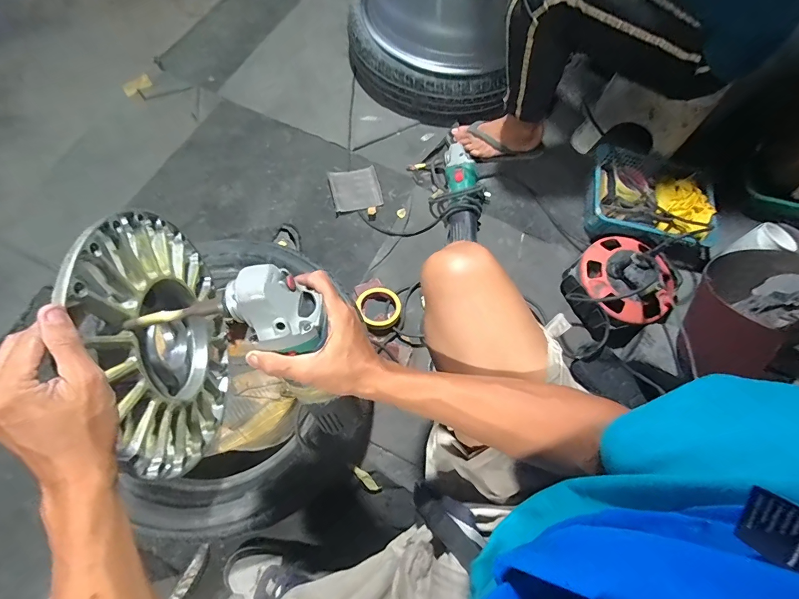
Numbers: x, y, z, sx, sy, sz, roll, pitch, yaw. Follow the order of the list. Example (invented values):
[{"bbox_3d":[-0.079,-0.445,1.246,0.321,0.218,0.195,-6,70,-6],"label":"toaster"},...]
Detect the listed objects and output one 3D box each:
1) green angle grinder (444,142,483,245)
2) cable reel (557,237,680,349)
[{"bbox_3d":[0.160,-0.246,0.905,0.095,0.085,0.256,2,69,-3],"label":"green angle grinder"},{"bbox_3d":[0.480,-0.035,0.812,0.237,0.119,0.197,-34,75,-15],"label":"cable reel"}]

